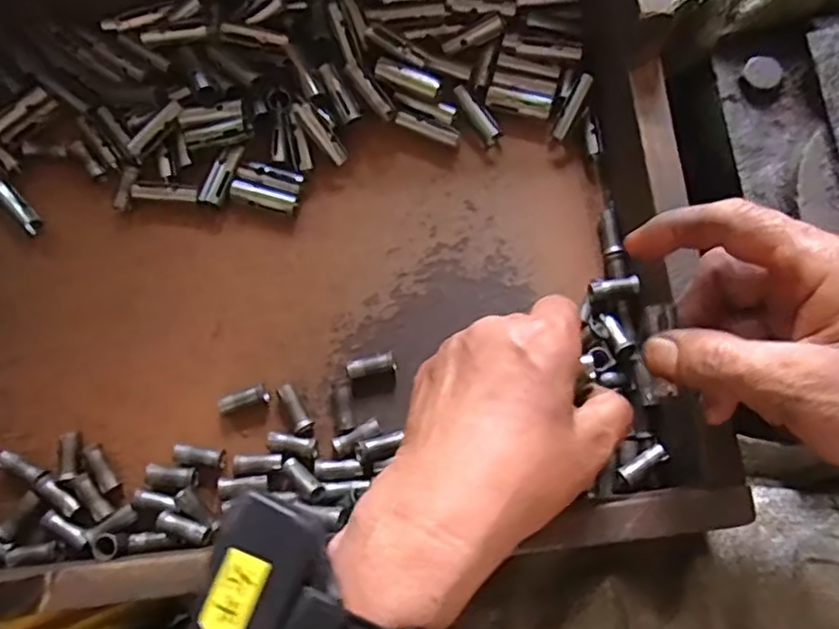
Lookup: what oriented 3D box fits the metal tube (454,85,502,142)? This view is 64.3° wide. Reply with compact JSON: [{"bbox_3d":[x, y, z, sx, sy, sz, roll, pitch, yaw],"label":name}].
[{"bbox_3d":[0.032,-0.114,0.376,0.010,0.006,0.037,-36,82,-6],"label":"metal tube"}]

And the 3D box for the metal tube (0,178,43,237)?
[{"bbox_3d":[-0.225,-0.061,0.370,0.010,0.012,0.038,-43,82,-7],"label":"metal tube"}]

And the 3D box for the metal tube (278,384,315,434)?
[{"bbox_3d":[-0.063,0.048,0.344,0.009,0.009,0.027,-25,81,-4],"label":"metal tube"}]

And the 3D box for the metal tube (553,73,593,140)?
[{"bbox_3d":[0.084,-0.115,0.369,0.007,0.005,0.036,27,107,5],"label":"metal tube"}]

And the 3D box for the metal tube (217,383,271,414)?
[{"bbox_3d":[-0.091,0.044,0.346,0.026,0.007,0.010,-15,80,-16],"label":"metal tube"}]

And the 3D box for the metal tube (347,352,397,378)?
[{"bbox_3d":[-0.025,0.026,0.347,0.024,0.008,0.009,-13,80,-2],"label":"metal tube"}]

